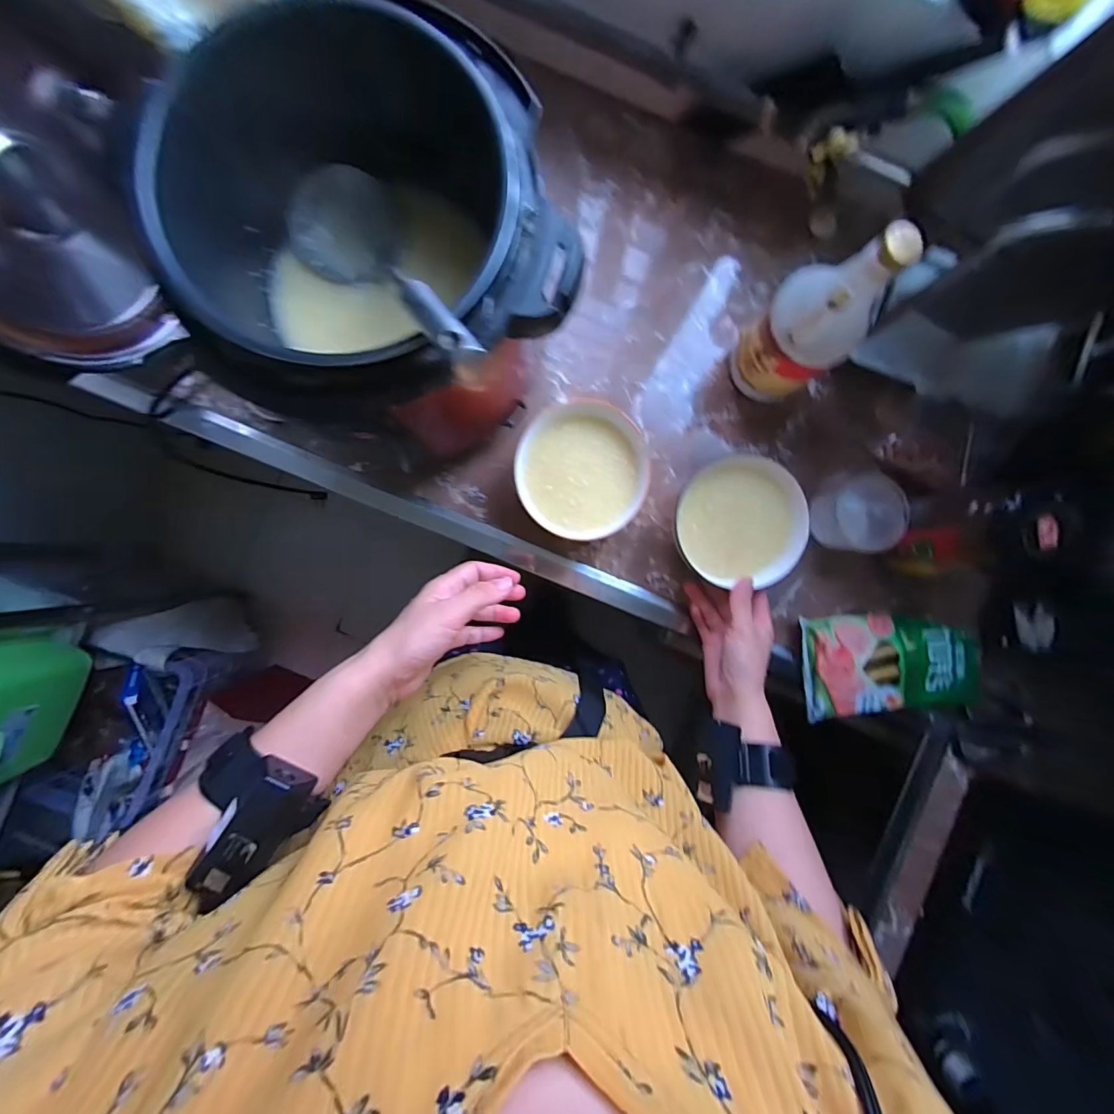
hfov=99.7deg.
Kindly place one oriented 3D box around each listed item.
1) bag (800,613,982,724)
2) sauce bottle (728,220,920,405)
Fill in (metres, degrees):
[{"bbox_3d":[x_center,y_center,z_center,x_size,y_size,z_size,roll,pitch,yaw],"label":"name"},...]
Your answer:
[{"bbox_3d":[0.383,0.122,0.535,0.199,0.024,0.113,-4,90,-2],"label":"bag"},{"bbox_3d":[0.252,-0.227,0.444,0.106,0.216,0.090,-35,91,-2],"label":"sauce bottle"}]

